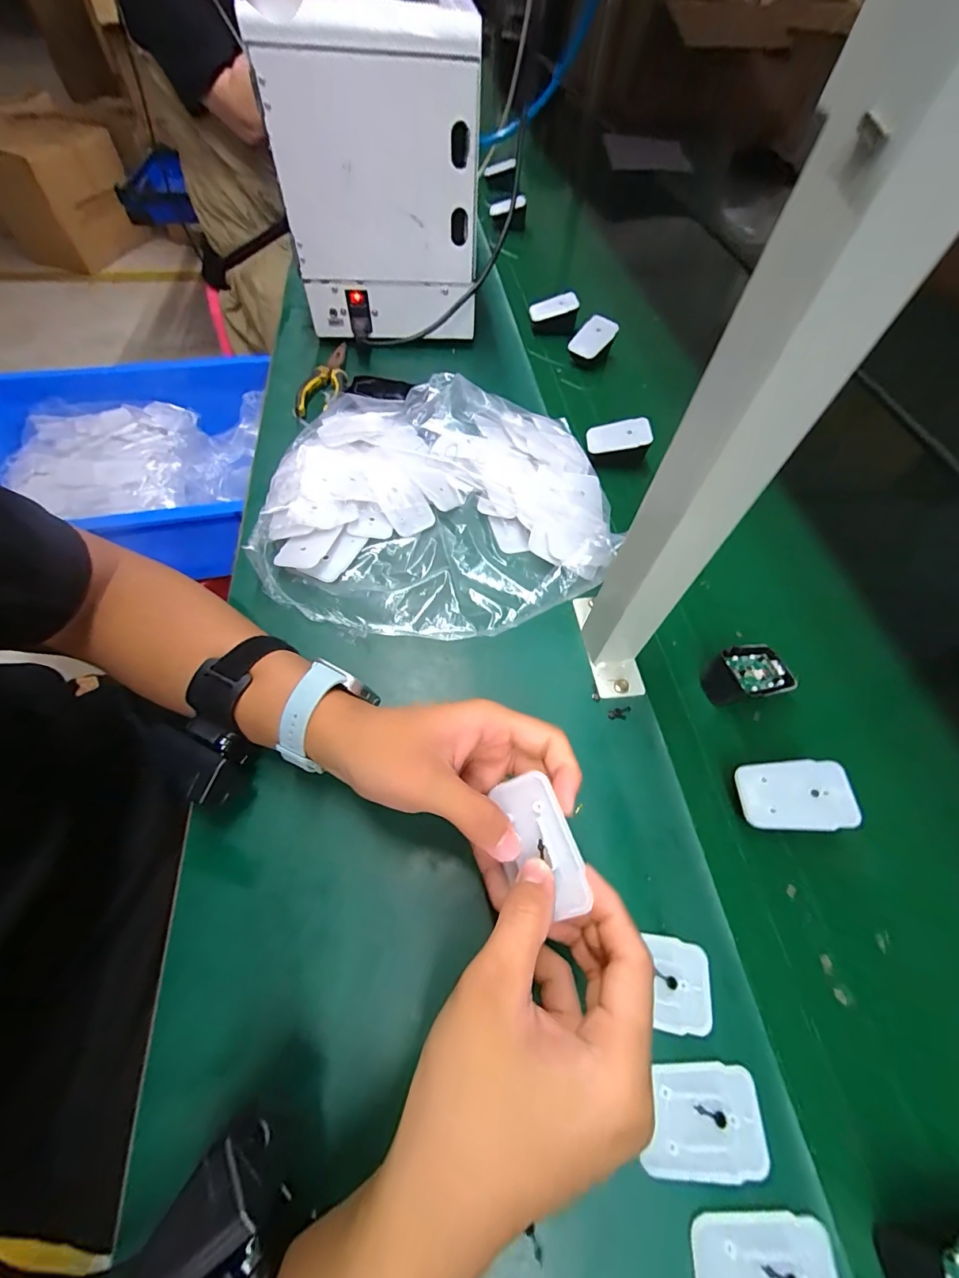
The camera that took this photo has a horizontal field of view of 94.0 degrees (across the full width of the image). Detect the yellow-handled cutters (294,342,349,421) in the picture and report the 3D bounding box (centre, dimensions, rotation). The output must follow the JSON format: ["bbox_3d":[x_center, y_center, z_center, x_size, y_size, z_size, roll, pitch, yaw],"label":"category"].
[{"bbox_3d":[-0.189,-0.332,0.558,0.044,0.013,0.159,5,60,0],"label":"yellow-handled cutters"}]

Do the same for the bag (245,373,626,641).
[{"bbox_3d":[-0.043,-0.139,0.435,0.332,0.063,0.293,-8,61,-7],"label":"bag"}]

